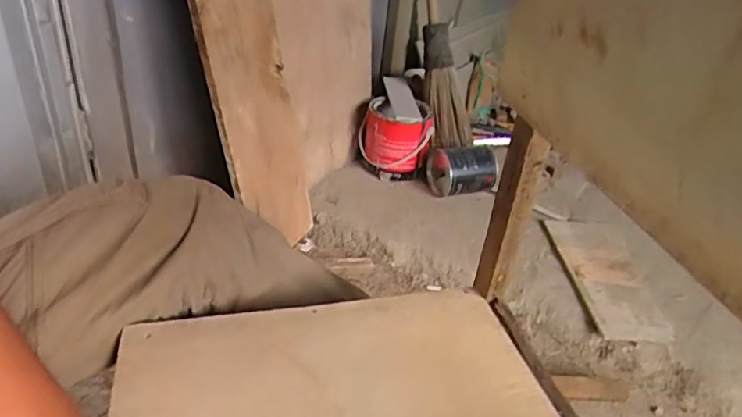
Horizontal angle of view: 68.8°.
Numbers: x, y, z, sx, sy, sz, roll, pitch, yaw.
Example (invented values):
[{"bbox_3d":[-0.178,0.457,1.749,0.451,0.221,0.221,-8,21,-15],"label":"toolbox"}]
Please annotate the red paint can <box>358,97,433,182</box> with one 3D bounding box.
[{"bbox_3d":[0.055,-0.161,1.291,0.169,0.152,0.151,13,33,9],"label":"red paint can"}]

